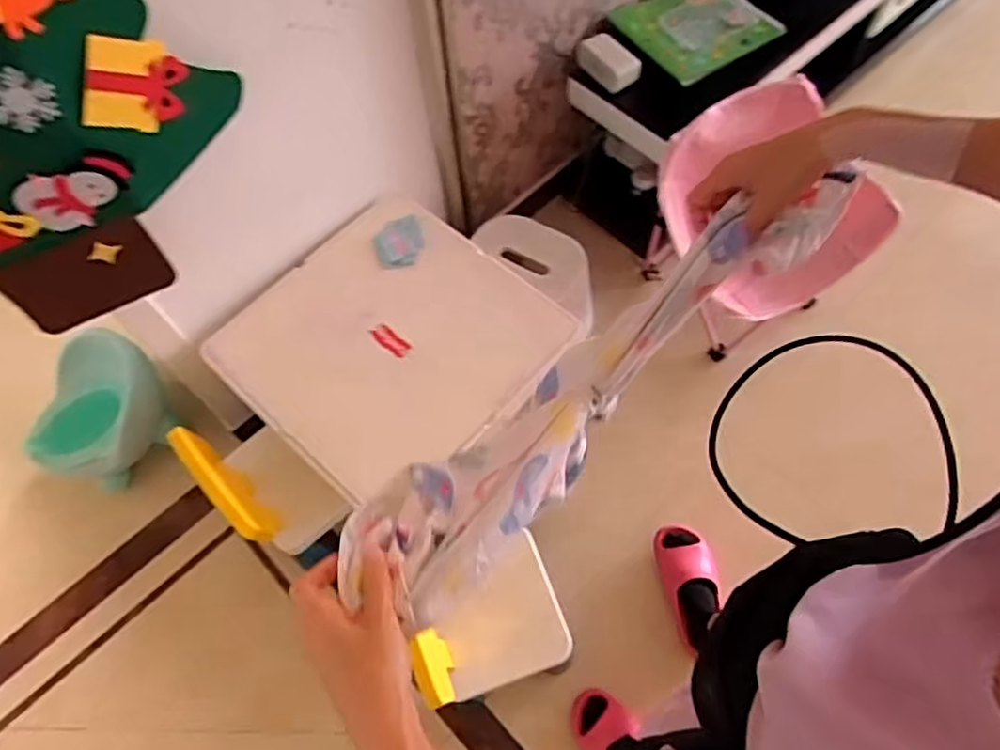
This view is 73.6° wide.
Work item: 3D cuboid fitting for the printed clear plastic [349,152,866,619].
[{"bbox_3d":[0.096,-0.006,0.544,0.463,0.093,0.092,-41,70,-9],"label":"printed clear plastic"}]

